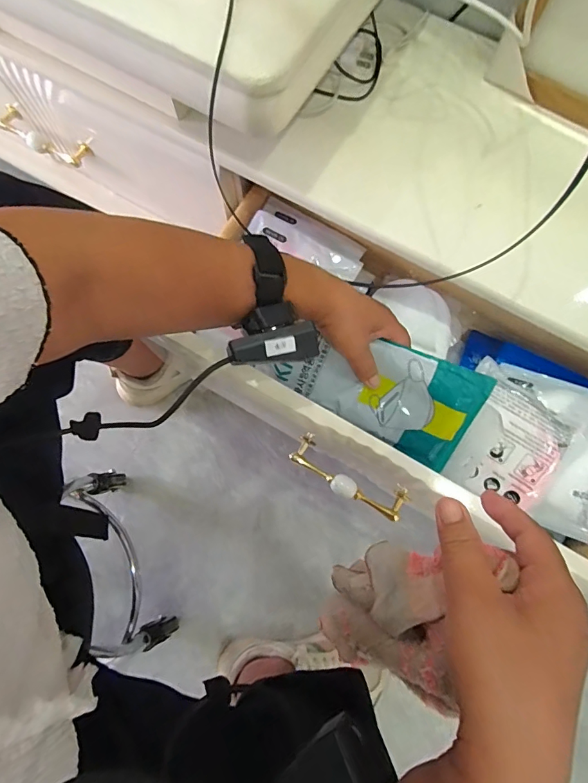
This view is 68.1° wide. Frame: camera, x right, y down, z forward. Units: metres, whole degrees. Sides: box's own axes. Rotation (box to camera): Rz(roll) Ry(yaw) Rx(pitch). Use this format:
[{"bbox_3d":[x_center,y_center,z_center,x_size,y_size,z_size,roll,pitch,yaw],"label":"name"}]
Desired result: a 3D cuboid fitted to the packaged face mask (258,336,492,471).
[{"bbox_3d":[0.088,-0.008,0.447,0.203,0.009,0.105,30,110,3],"label":"packaged face mask"}]

